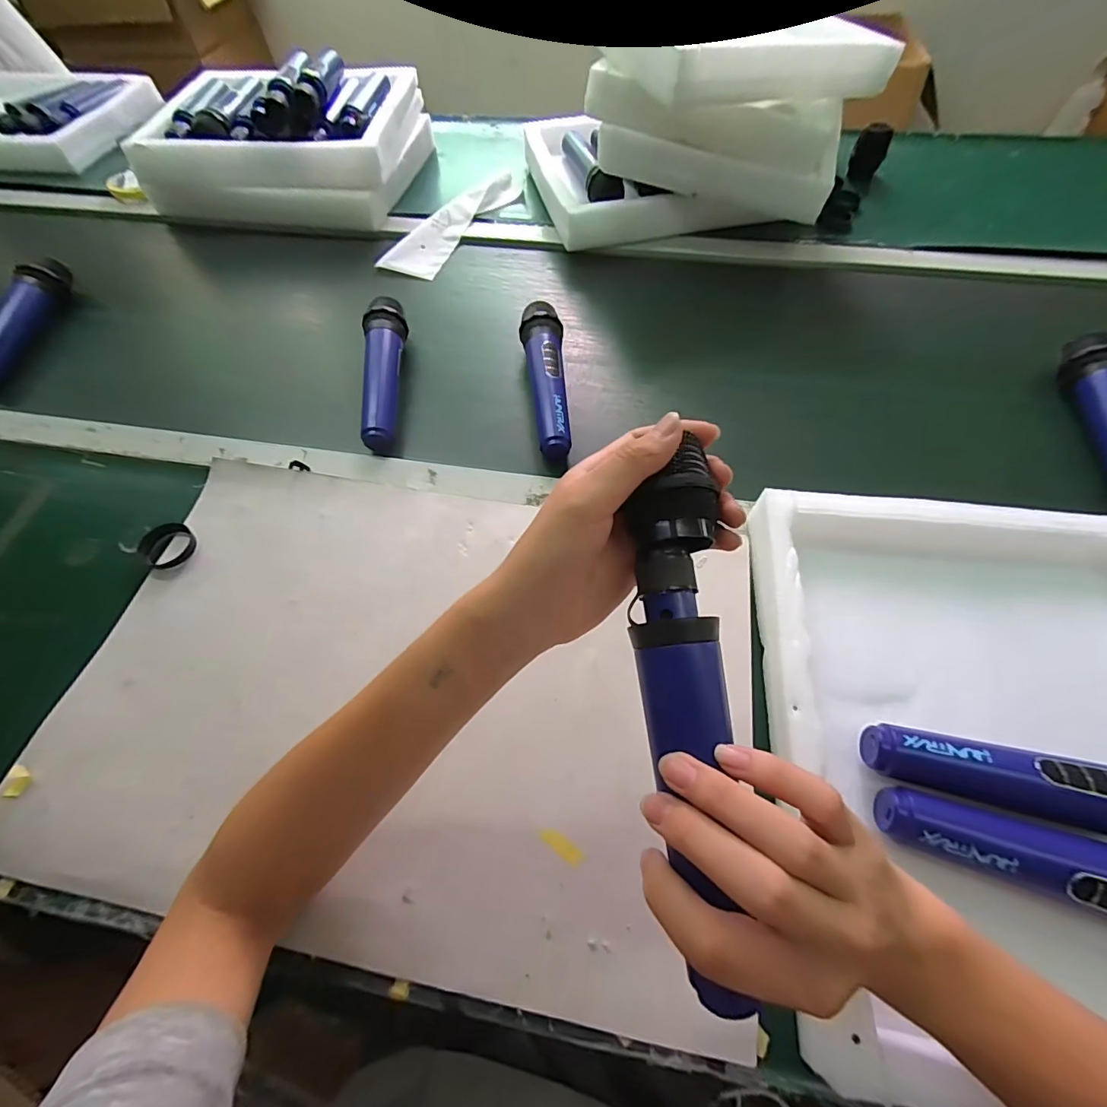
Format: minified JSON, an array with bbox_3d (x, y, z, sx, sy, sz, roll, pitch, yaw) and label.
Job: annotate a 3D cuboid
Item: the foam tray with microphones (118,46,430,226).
[{"bbox_3d":[-0.394,-0.633,0.718,0.354,0.122,0.294,4,61,4],"label":"foam tray with microphones"}]

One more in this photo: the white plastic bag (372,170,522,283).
[{"bbox_3d":[-0.140,-0.481,0.686,0.070,0.025,0.271,29,67,3],"label":"white plastic bag"}]

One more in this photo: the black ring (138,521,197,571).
[{"bbox_3d":[-0.346,-0.008,0.424,0.047,0.011,0.042,25,65,15],"label":"black ring"}]

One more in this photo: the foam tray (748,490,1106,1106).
[{"bbox_3d":[0.291,0.116,0.306,0.284,0.059,0.344,4,61,4],"label":"foam tray"}]

